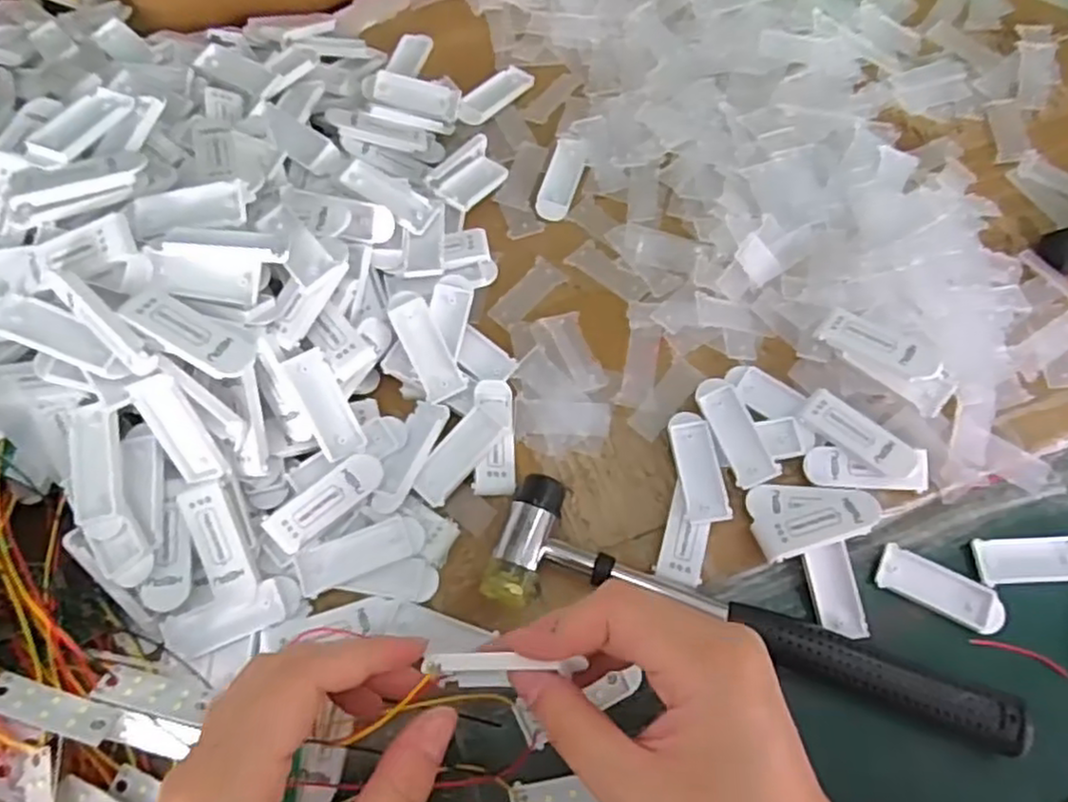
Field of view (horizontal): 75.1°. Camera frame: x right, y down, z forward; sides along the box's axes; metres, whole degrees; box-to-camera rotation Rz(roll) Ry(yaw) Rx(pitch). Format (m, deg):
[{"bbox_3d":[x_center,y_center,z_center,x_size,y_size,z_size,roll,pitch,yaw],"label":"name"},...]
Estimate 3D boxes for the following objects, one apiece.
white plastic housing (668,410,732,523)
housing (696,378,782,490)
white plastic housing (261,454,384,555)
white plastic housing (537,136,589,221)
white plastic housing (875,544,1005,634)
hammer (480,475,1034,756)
[{"bbox_3d":[0.080,0.031,0.339,0.020,0.008,0.056,-6,70,-3],"label":"white plastic housing"},{"bbox_3d":[0.100,0.014,0.344,0.019,0.006,0.057,-19,72,-7],"label":"housing"},{"bbox_3d":[-0.096,0.045,0.318,0.056,0.009,0.020,-41,76,-14],"label":"white plastic housing"},{"bbox_3d":[0.016,-0.131,0.409,0.020,0.007,0.053,17,71,5],"label":"white plastic housing"},{"bbox_3d":[0.190,0.088,0.324,0.055,0.004,0.022,25,72,8],"label":"white plastic housing"},{"bbox_3d":[0.093,0.103,0.310,0.233,0.019,0.056,21,71,7],"label":"hammer"}]

